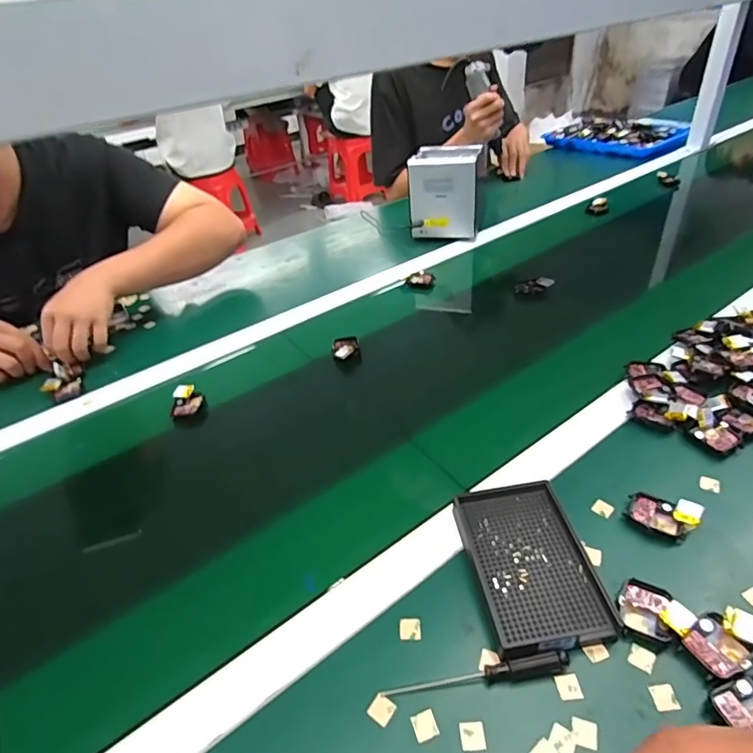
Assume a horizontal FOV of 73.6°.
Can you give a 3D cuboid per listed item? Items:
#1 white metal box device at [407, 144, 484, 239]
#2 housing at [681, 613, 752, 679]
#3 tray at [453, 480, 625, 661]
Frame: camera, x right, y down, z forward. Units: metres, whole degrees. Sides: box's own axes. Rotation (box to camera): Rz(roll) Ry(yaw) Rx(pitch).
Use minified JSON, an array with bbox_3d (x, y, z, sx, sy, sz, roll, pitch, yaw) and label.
[{"bbox_3d":[0.135,-0.347,0.970,0.128,0.155,0.112,4,38,13],"label":"white metal box device"},{"bbox_3d":[0.241,0.190,0.355,0.038,0.008,0.037,-18,39,-16],"label":"housing"},{"bbox_3d":[0.124,0.152,0.416,0.091,0.025,0.141,-9,37,-4],"label":"tray"}]

